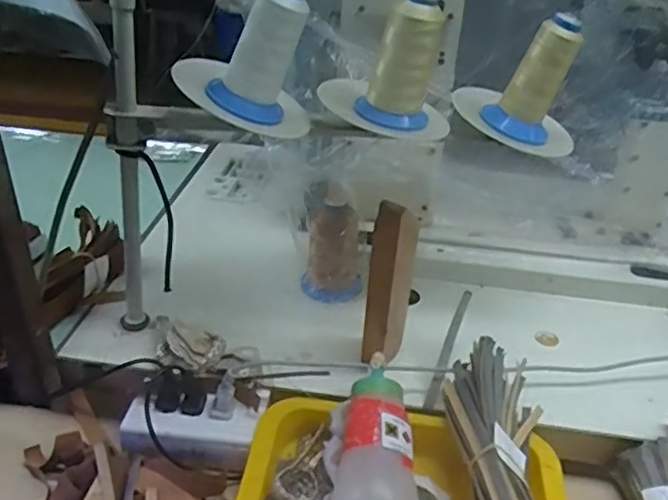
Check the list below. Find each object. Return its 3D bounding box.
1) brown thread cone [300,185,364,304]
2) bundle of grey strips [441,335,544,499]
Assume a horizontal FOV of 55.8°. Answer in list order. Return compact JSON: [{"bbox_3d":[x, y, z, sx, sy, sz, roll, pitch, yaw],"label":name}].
[{"bbox_3d":[-0.003,-0.002,0.702,0.062,0.117,0.068,1,33,-4],"label":"brown thread cone"},{"bbox_3d":[0.126,0.169,0.486,0.073,0.045,0.232,7,33,4],"label":"bundle of grey strips"}]

